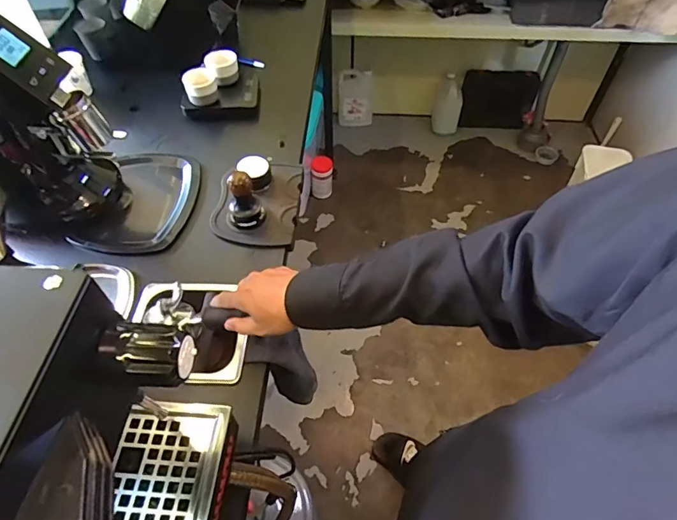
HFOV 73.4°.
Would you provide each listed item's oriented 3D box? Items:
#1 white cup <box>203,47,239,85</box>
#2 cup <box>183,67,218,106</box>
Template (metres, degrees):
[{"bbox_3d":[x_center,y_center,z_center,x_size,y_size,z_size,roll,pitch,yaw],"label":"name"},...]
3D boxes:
[{"bbox_3d":[-0.252,-0.417,0.986,0.068,0.053,0.067,0,53,0],"label":"white cup"},{"bbox_3d":[-0.290,-0.365,0.956,0.064,0.056,0.059,0,53,0],"label":"cup"}]

